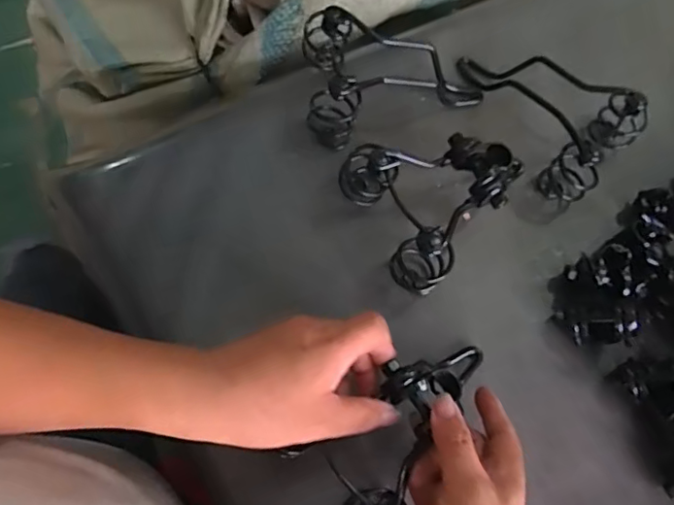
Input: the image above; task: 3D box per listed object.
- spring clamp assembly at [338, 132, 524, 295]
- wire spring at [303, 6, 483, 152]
[{"bbox_3d":[0.090,-0.052,0.502,0.131,0.074,0.135,-25,73,-16],"label":"spring clamp assembly"},{"bbox_3d":[0.059,-0.165,0.543,0.173,0.068,0.120,-1,68,-8],"label":"wire spring"}]

